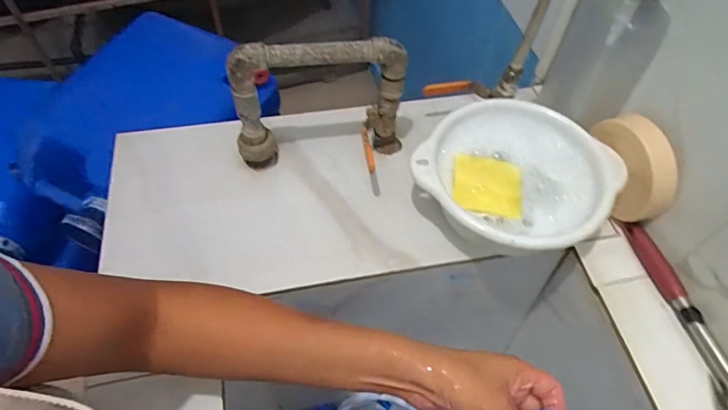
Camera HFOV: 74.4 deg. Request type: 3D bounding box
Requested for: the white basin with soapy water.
[{"bbox_3d":[0.167,-0.021,0.557,0.192,0.088,0.195,1,55,-1],"label":"white basin with soapy water"}]

